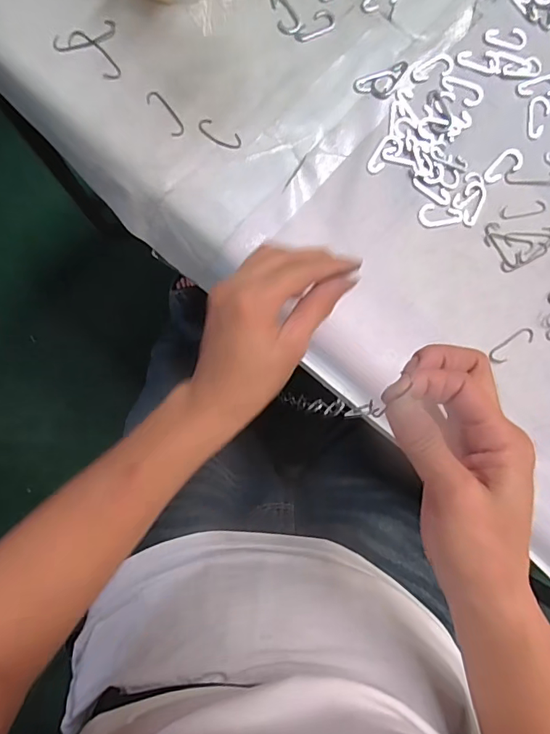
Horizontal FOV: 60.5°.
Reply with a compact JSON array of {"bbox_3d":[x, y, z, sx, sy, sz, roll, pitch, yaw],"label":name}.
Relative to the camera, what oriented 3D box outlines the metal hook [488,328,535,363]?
[{"bbox_3d":[0.194,-0.017,0.385,0.041,0.004,0.014,-35,90,-6],"label":"metal hook"}]

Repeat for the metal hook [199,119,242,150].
[{"bbox_3d":[-0.043,-0.184,0.374,0.035,0.004,0.014,27,85,-3],"label":"metal hook"}]

